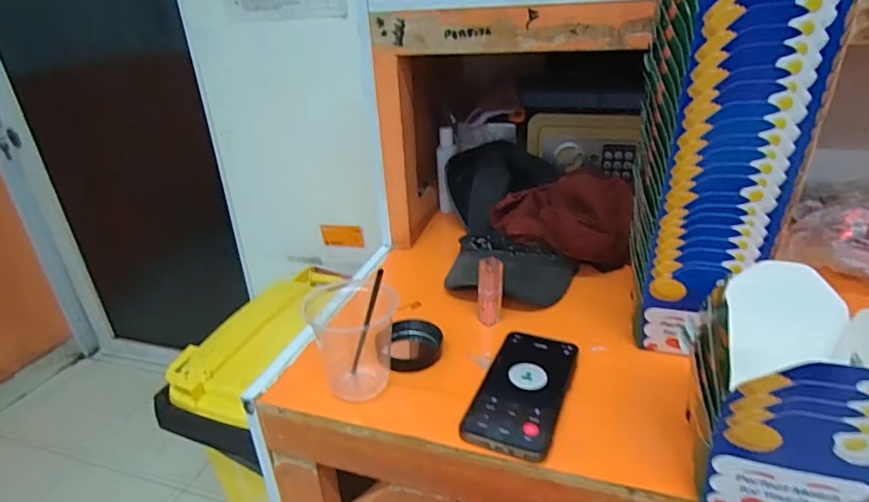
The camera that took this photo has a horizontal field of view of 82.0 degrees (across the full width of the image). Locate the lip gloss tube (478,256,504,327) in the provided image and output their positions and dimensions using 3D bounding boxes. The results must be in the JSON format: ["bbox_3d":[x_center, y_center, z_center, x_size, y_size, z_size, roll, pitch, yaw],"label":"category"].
[{"bbox_3d":[0.065,0.049,0.591,0.026,0.079,0.023,-14,29,-22],"label":"lip gloss tube"}]

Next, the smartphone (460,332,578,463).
[{"bbox_3d":[0.088,0.133,0.490,0.080,0.008,0.160,9,29,22],"label":"smartphone"}]

